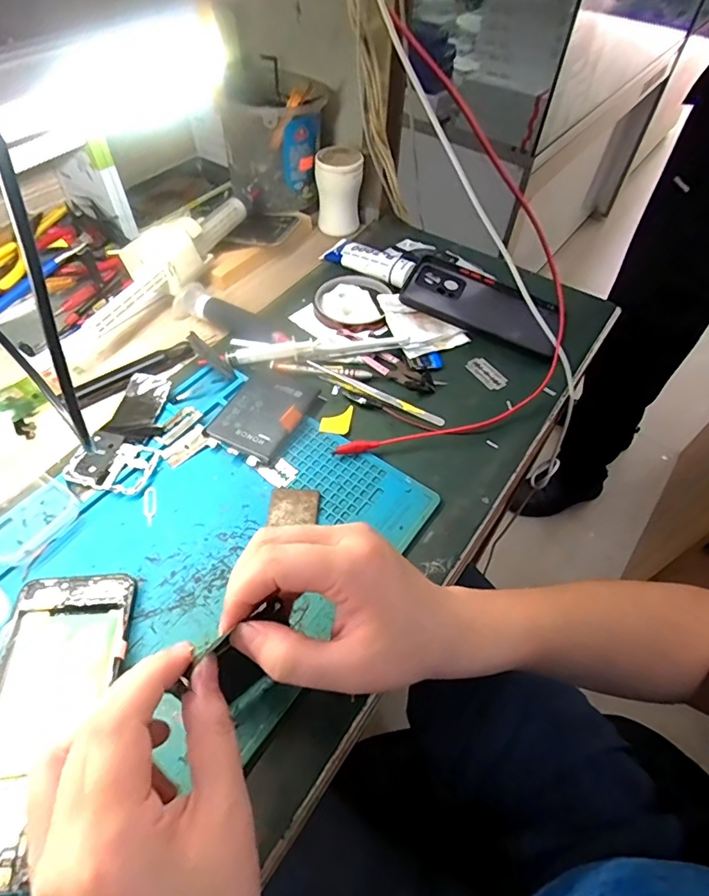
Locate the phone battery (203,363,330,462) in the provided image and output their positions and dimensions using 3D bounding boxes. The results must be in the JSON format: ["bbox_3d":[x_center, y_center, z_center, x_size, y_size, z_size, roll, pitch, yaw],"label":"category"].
[{"bbox_3d":[-0.077,-0.032,0.429,0.066,0.013,0.091,25,56,15],"label":"phone battery"}]

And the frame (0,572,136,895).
[{"bbox_3d":[-0.177,0.150,0.286,0.074,0.005,0.158,-3,54,-5],"label":"frame"}]

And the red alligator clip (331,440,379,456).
[{"bbox_3d":[0.001,0.000,0.408,0.038,0.012,0.008,-8,54,-9],"label":"red alligator clip"}]

